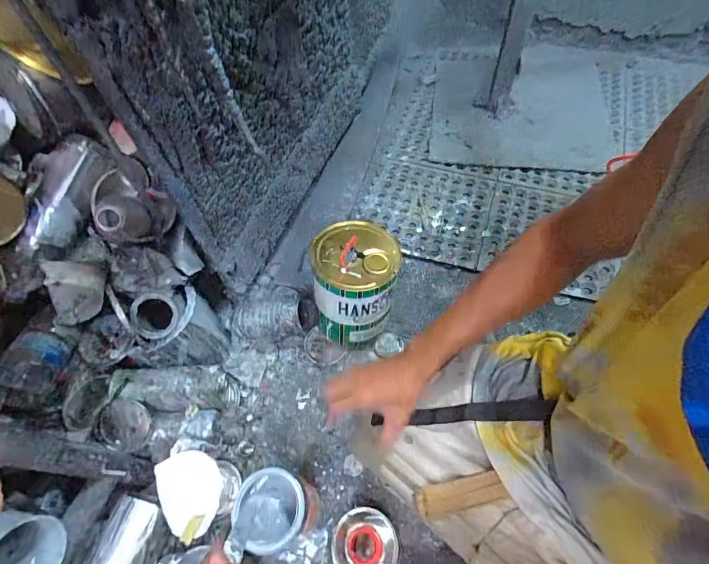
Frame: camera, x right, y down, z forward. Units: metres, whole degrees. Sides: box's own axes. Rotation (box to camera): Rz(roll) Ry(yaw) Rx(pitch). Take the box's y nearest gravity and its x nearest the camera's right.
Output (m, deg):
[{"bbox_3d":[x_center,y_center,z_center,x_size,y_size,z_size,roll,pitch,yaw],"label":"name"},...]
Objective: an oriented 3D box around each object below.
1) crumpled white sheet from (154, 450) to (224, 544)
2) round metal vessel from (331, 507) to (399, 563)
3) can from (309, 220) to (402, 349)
[{"bbox_3d":[-0.260,0.339,0.631,0.100,0.042,0.123,-23,59,-9],"label":"crumpled white sheet"},{"bbox_3d":[0.017,0.408,0.608,0.097,0.061,0.099,-2,59,4],"label":"round metal vessel"},{"bbox_3d":[0.003,0.009,0.784,0.160,0.202,0.180,0,59,5],"label":"can"}]

